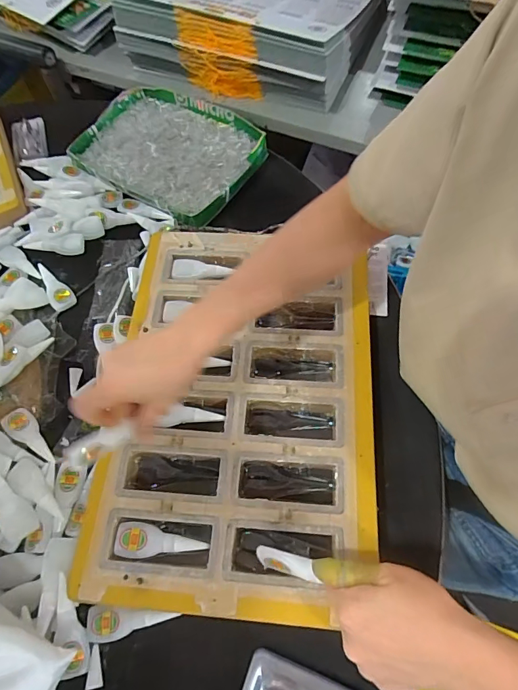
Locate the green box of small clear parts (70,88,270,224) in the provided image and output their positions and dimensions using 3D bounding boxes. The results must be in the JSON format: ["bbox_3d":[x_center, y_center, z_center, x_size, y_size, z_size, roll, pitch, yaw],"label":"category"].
[{"bbox_3d":[-0.139,-0.317,0.650,0.311,0.052,0.242,37,71,19],"label":"green box of small clear parts"}]

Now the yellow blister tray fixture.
[{"bbox_3d":[-0.023,0.046,0.437,0.275,0.027,0.419,3,64,5],"label":"yellow blister tray fixture"}]

